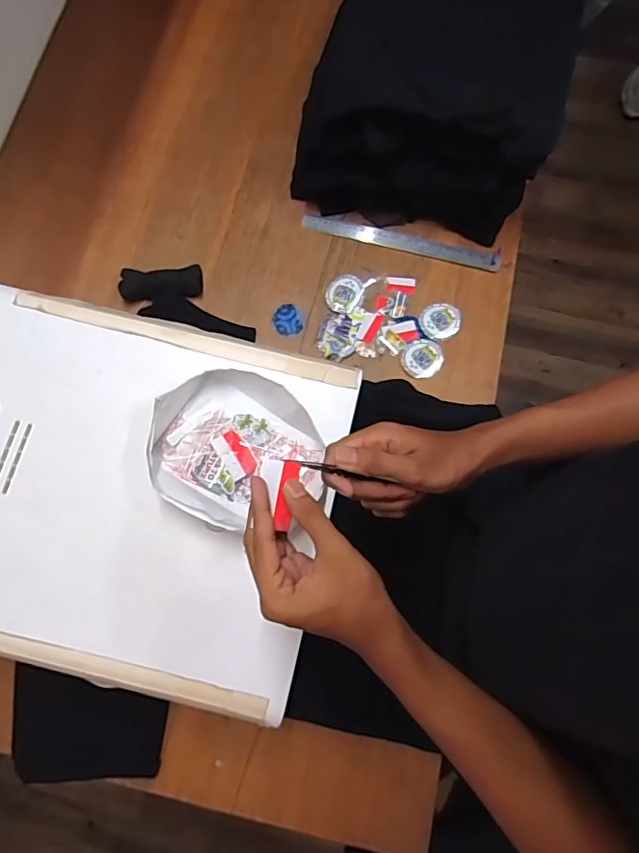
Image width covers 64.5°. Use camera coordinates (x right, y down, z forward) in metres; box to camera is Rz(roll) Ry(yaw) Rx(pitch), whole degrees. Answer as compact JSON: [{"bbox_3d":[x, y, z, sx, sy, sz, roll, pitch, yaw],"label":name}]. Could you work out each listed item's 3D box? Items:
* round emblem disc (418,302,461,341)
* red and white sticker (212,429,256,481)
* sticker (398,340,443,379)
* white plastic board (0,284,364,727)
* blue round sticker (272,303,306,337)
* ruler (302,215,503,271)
[{"bbox_3d":[0.191,-0.167,0.796,0.067,0.011,0.056,-28,78,-7],"label":"round emblem disc"},{"bbox_3d":[-0.096,0.031,0.566,0.030,0.008,0.058,-29,76,-23],"label":"red and white sticker"},{"bbox_3d":[0.159,-0.105,0.782,0.061,0.006,0.066,0,76,0],"label":"sticker"},{"bbox_3d":[-0.242,0.061,0.570,0.500,0.028,0.400,13,76,3],"label":"white plastic board"},{"bbox_3d":[-0.049,-0.169,0.803,0.051,0.004,0.053,0,79,1],"label":"blue round sticker"},{"bbox_3d":[0.133,-0.301,0.827,0.324,0.010,0.031,14,81,4],"label":"ruler"}]

